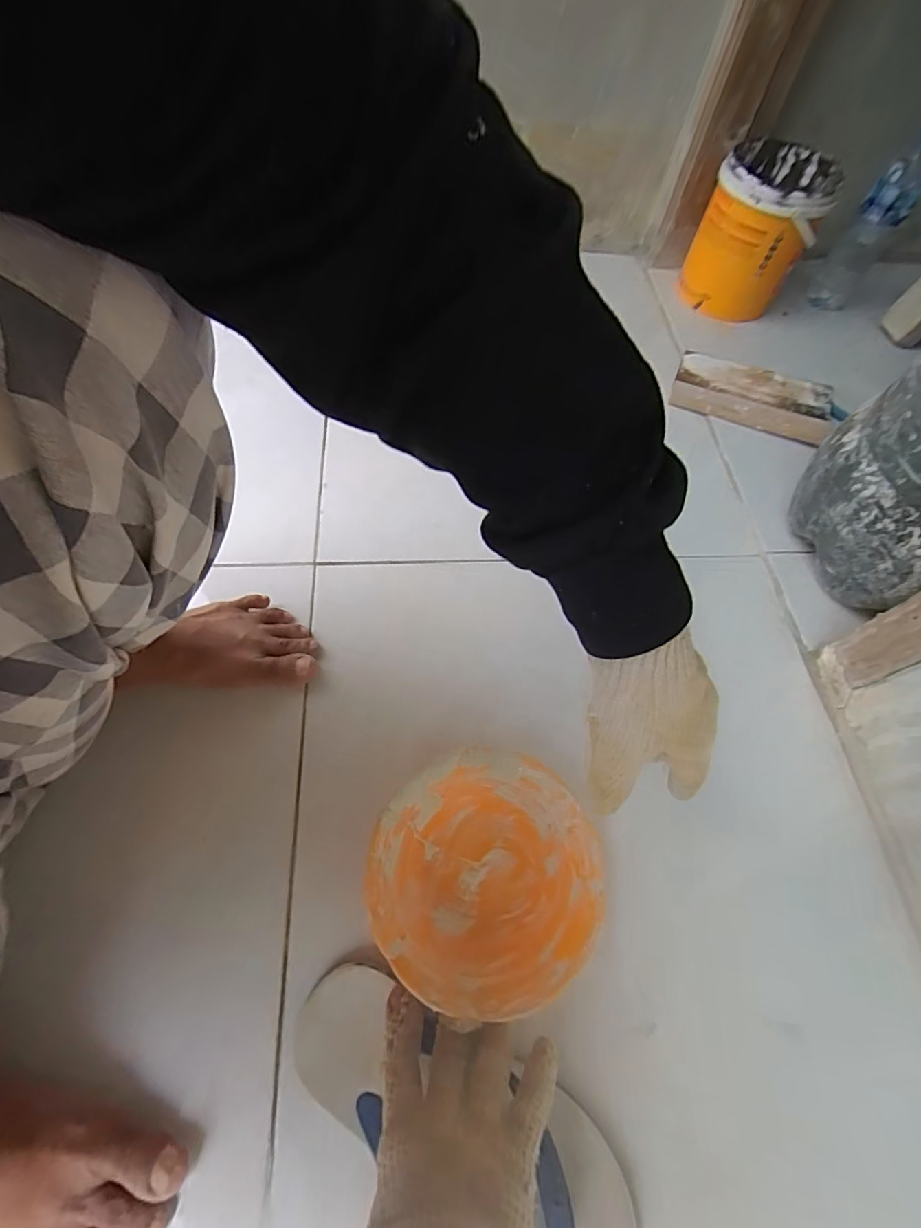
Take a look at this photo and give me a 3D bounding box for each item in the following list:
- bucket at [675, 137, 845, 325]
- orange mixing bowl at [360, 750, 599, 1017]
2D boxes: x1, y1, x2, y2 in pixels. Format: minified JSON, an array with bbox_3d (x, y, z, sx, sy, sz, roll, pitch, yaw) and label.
[{"bbox_3d":[0.409,-0.534,0.712,0.139,0.165,0.146,18,62,6],"label":"bucket"},{"bbox_3d":[0.017,0.193,0.380,0.161,0.055,0.160,1,63,-2],"label":"orange mixing bowl"}]

